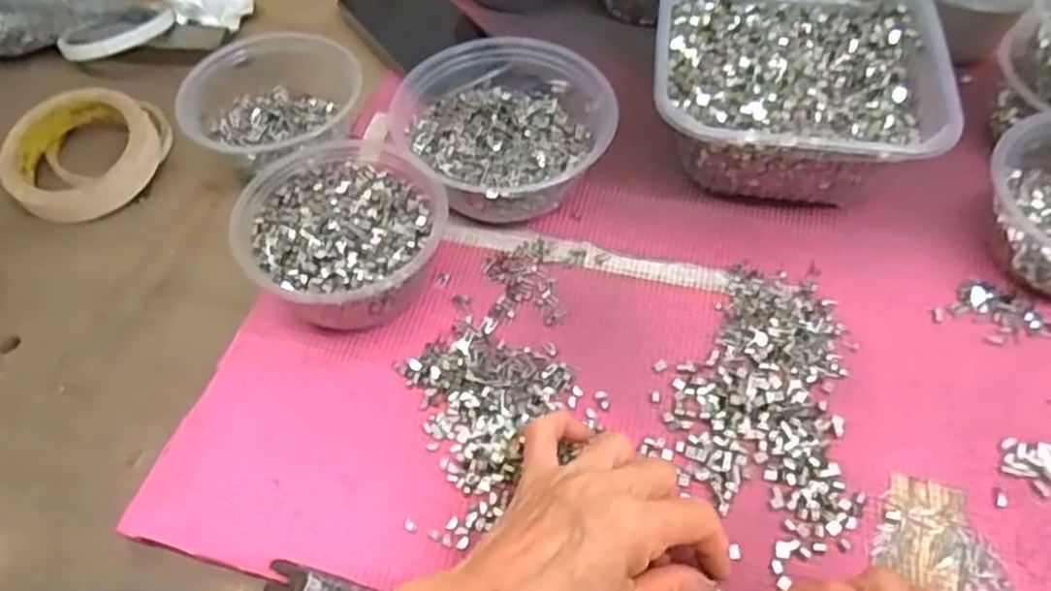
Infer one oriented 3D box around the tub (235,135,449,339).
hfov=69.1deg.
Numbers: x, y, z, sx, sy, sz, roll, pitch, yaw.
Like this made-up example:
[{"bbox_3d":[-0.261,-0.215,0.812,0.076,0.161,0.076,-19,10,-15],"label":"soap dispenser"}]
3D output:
[{"bbox_3d":[-0.108,-0.036,0.452,0.116,0.057,0.131,-34,61,-20],"label":"tub"}]

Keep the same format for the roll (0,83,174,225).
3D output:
[{"bbox_3d":[-0.306,-0.098,0.530,0.100,0.039,0.100,0,54,0],"label":"roll"}]

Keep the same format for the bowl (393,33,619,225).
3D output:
[{"bbox_3d":[-0.014,-0.113,0.502,0.131,0.055,0.137,0,54,0],"label":"bowl"}]

